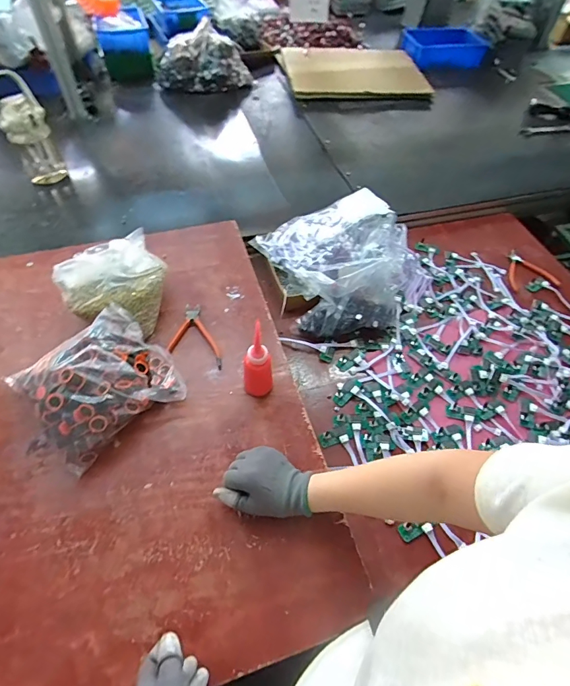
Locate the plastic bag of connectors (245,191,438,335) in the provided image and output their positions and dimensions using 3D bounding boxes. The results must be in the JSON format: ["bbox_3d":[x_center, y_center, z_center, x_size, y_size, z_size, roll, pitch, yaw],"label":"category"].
[{"bbox_3d":[0.155,-0.197,0.889,0.355,0.138,0.322,-20,58,-17],"label":"plastic bag of connectors"}]

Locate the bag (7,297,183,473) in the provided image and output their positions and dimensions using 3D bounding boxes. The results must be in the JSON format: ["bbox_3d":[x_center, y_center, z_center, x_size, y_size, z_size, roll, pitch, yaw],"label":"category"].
[{"bbox_3d":[-0.285,0.057,0.610,0.208,0.089,0.191,-35,63,-25],"label":"bag"}]

